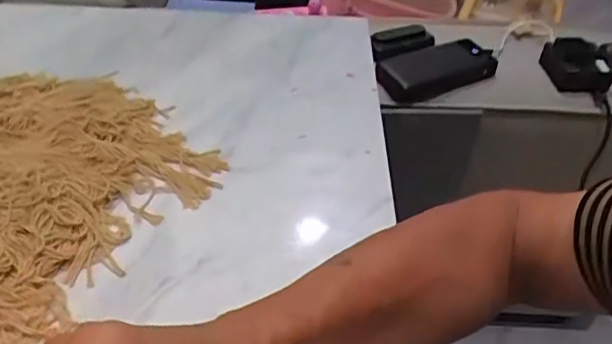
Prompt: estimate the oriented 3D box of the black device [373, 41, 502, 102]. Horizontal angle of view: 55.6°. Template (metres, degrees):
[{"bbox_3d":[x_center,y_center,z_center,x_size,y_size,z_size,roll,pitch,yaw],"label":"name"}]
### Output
[{"bbox_3d":[0.176,-0.138,0.792,0.177,0.034,0.082,-19,47,-24],"label":"black device"}]

